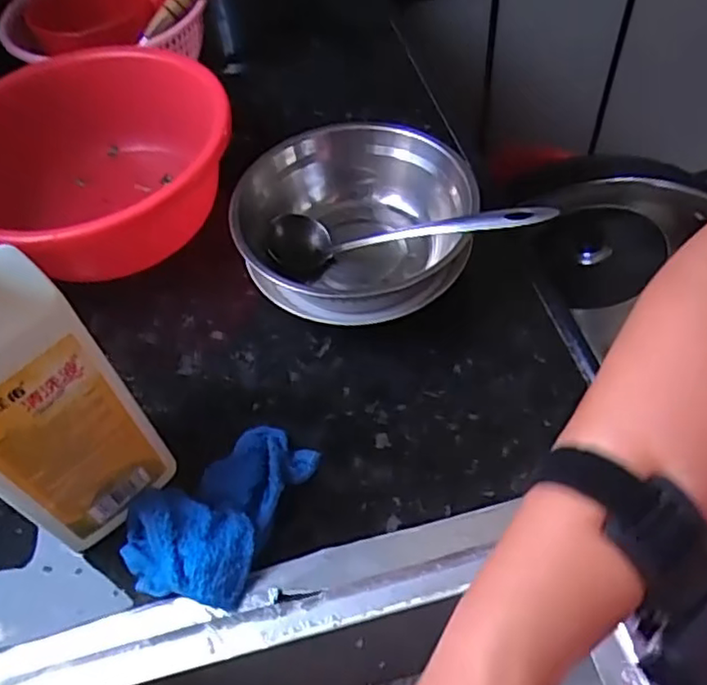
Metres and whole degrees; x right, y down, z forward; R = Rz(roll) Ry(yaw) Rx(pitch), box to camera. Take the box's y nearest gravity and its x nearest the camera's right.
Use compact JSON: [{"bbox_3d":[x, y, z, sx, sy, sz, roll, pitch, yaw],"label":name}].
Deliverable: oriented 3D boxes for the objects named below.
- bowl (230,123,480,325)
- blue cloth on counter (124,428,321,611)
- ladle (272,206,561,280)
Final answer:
[{"bbox_3d":[0.009,-0.107,0.576,0.183,0.094,0.183,-2,55,3],"label":"bowl"},{"bbox_3d":[-0.098,0.115,0.465,0.091,0.038,0.135,21,60,18],"label":"blue cloth on counter"},{"bbox_3d":[0.043,-0.094,0.554,0.242,0.038,0.065,-3,54,22],"label":"ladle"}]

